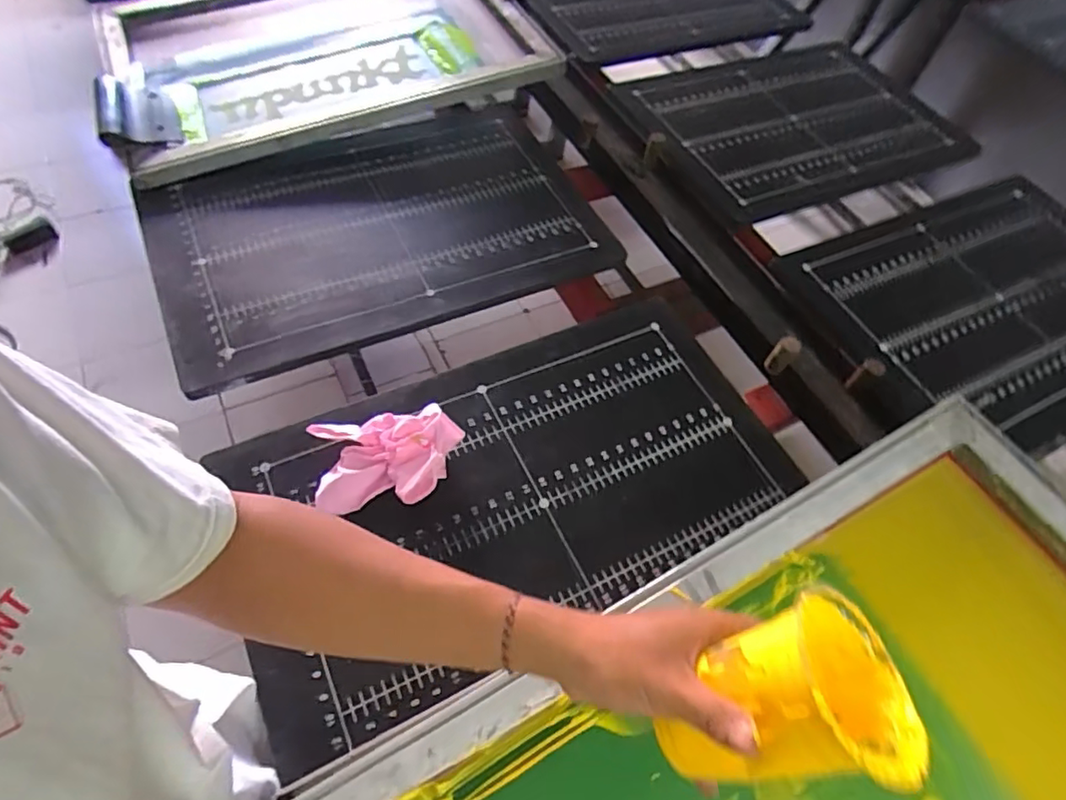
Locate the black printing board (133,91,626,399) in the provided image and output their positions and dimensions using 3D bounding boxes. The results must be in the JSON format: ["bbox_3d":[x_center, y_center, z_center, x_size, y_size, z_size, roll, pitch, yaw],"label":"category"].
[{"bbox_3d":[-0.214,-0.258,0.853,0.612,0.027,0.393,-19,61,-18],"label":"black printing board"}]

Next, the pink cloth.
[{"bbox_3d":[-0.154,0.057,0.623,0.155,0.057,0.105,0,58,-6],"label":"pink cloth"}]

